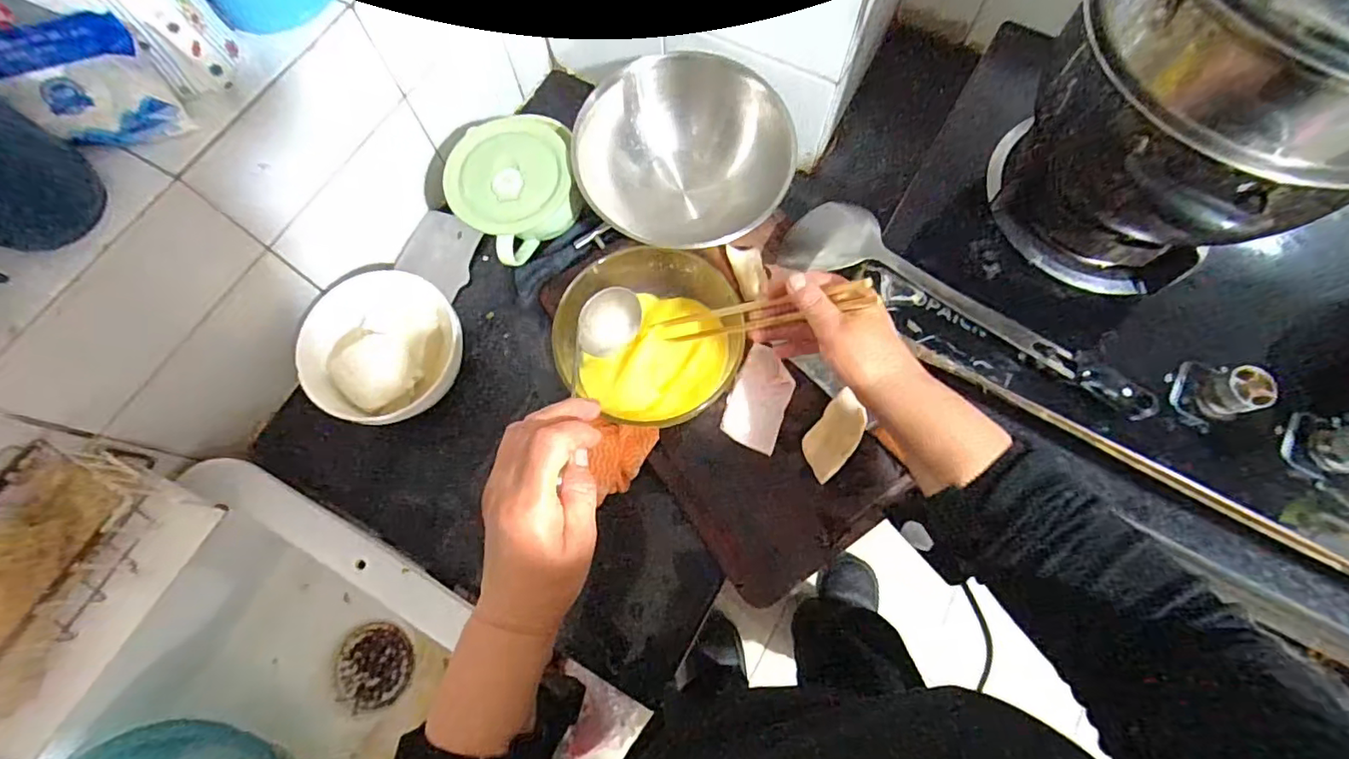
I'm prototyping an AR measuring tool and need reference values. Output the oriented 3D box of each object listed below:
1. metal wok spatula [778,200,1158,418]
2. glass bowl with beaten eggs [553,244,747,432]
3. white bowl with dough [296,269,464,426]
[{"bbox_3d":[0.257,-0.071,0.545,0.081,0.038,0.362,-44,63,-13],"label":"metal wok spatula"},{"bbox_3d":[-0.020,-0.049,0.552,0.162,0.069,0.180,31,75,11],"label":"glass bowl with beaten eggs"},{"bbox_3d":[-0.297,-0.028,0.603,0.151,0.075,0.155,0,71,1],"label":"white bowl with dough"}]

